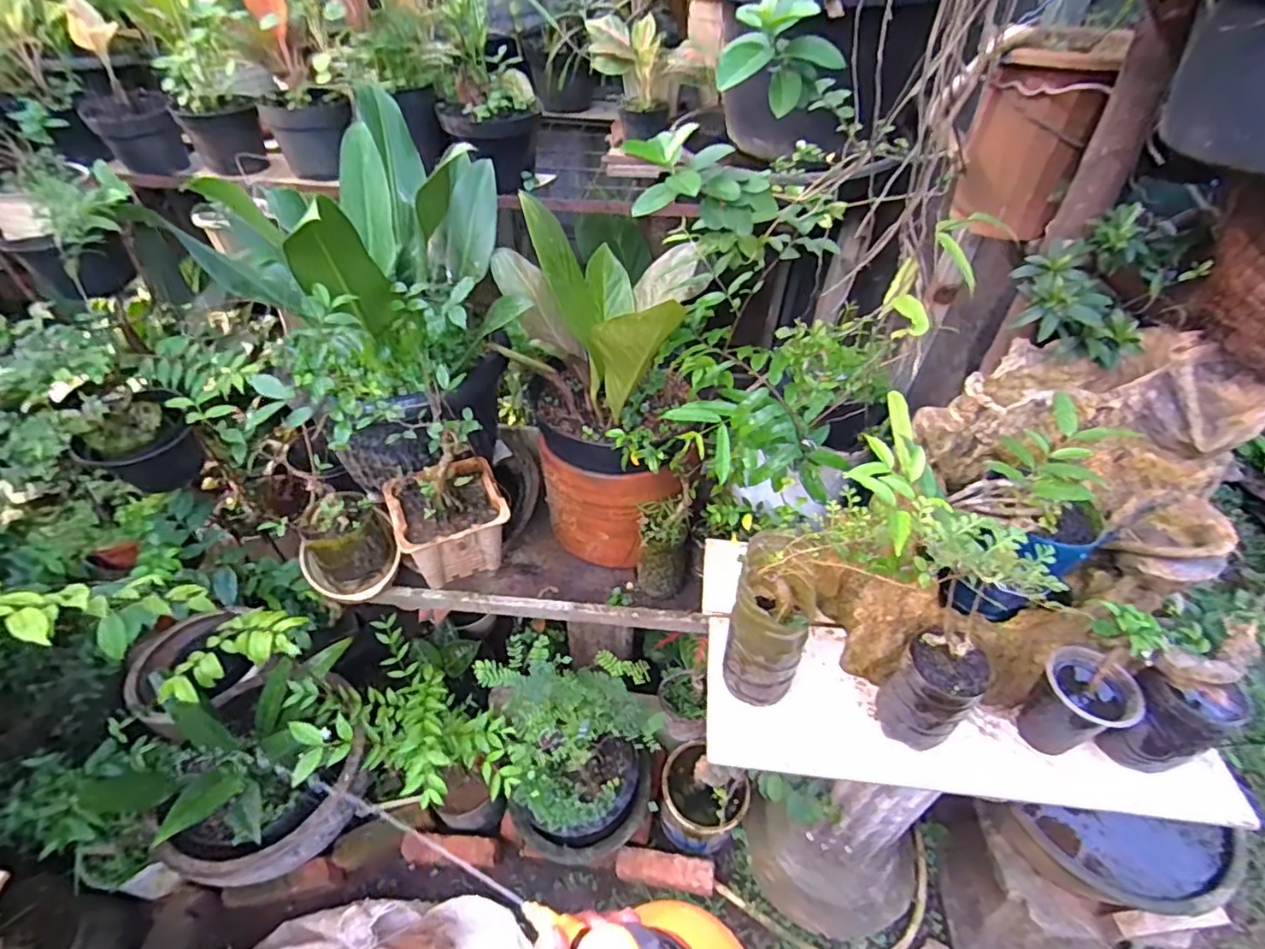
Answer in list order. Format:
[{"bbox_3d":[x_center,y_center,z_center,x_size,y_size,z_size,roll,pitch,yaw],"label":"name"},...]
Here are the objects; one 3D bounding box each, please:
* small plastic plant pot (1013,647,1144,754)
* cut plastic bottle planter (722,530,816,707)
[{"bbox_3d":[0.498,0.261,0.670,0.083,0.128,0.084,1,45,-1],"label":"small plastic plant pot"},{"bbox_3d":[0.156,0.167,0.672,0.085,0.210,0.088,16,46,13],"label":"cut plastic bottle planter"}]

